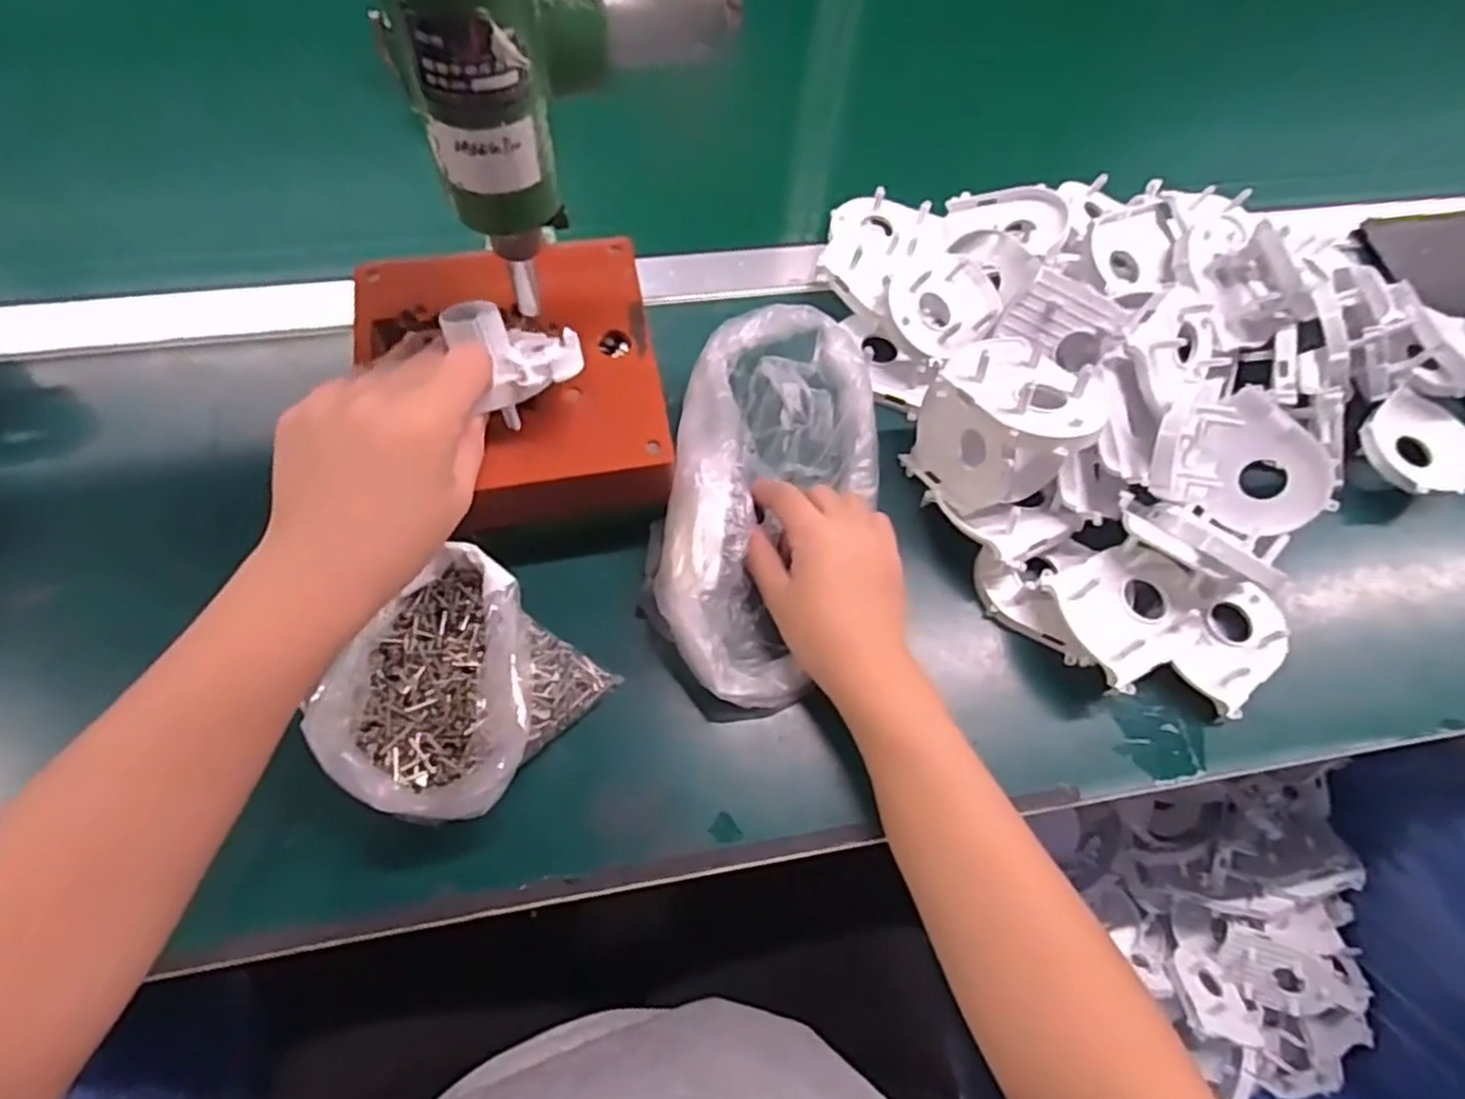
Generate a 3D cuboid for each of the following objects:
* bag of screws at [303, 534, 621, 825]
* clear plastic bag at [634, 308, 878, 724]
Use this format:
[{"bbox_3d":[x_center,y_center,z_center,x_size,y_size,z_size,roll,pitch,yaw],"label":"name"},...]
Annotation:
[{"bbox_3d":[-0.128,0.071,0.356,0.095,0.057,0.113,32,67,10],"label":"bag of screws"},{"bbox_3d":[0.021,-0.029,0.411,0.113,0.048,0.225,14,69,3],"label":"clear plastic bag"}]

